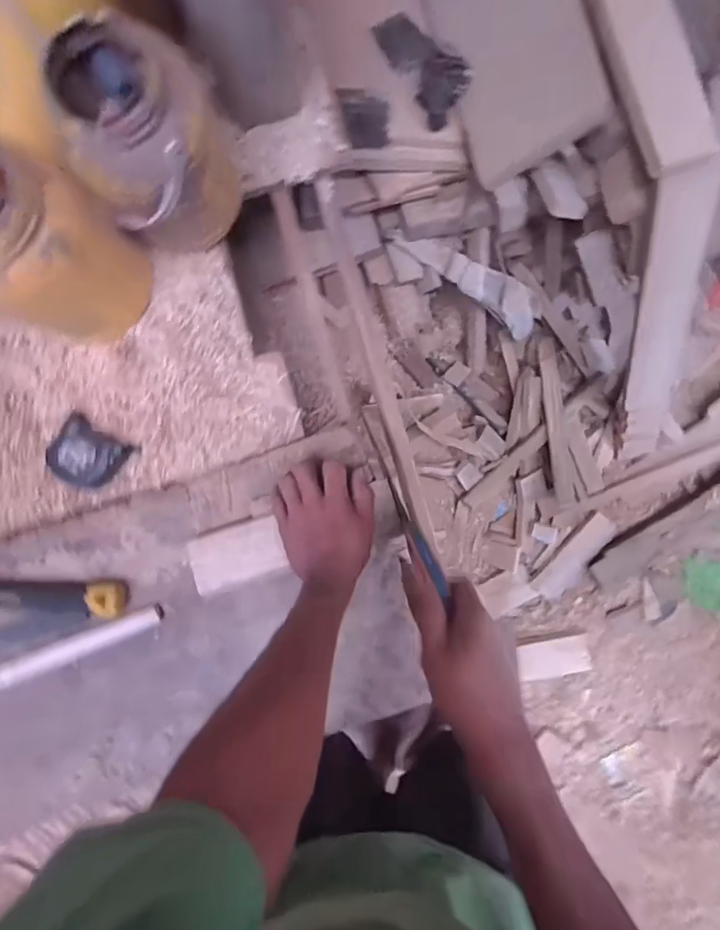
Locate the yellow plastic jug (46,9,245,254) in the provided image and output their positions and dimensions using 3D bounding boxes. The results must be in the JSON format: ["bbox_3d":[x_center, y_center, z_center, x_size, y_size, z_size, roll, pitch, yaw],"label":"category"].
[{"bbox_3d":[-0.209,-0.333,0.501,0.151,0.229,0.144,0,83,3],"label":"yellow plastic jug"}]

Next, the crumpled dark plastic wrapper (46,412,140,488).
[{"bbox_3d":[-0.347,-0.012,0.576,0.086,0.036,0.082,31,86,6],"label":"crumpled dark plastic wrapper"}]

